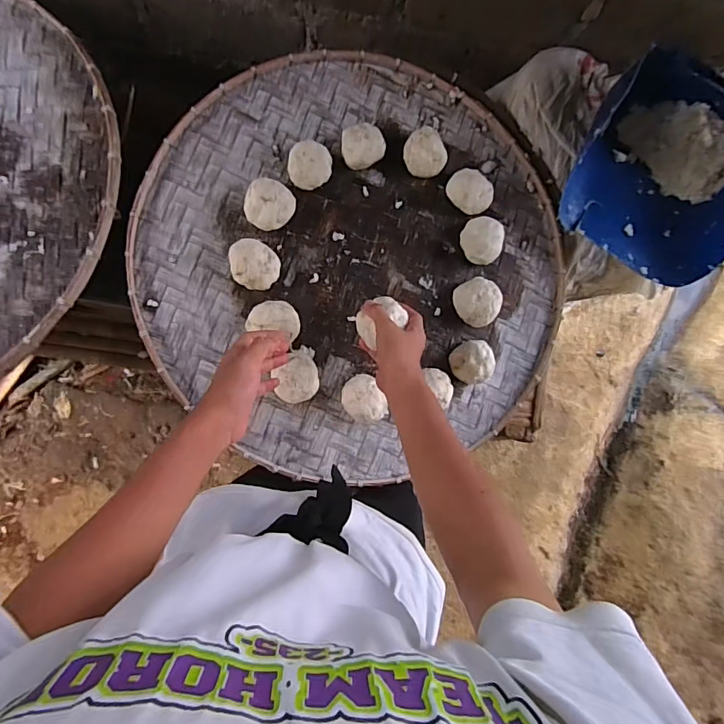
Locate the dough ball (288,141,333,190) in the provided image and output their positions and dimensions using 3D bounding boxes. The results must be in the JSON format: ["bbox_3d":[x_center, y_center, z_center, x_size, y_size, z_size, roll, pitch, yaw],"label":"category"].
[{"bbox_3d":[-0.087,-0.326,0.766,0.070,0.046,0.072,1,86,-7],"label":"dough ball"}]

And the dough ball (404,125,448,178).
[{"bbox_3d":[0.109,-0.359,0.796,0.070,0.052,0.077,-27,89,-8],"label":"dough ball"}]

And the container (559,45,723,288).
[{"bbox_3d":[0.528,-0.331,0.819,0.299,0.135,0.321,34,83,-3],"label":"container"}]

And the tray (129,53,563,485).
[{"bbox_3d":[-0.001,-0.177,0.771,0.691,0.071,0.690,1,86,-7],"label":"tray"}]

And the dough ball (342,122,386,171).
[{"bbox_3d":[0.001,-0.366,0.780,0.073,0.052,0.073,1,86,-7],"label":"dough ball"}]

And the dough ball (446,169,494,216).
[{"bbox_3d":[0.189,-0.297,0.796,0.082,0.042,0.072,35,82,-3],"label":"dough ball"}]

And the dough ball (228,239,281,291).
[{"bbox_3d":[-0.174,-0.154,0.732,0.082,0.055,0.069,31,83,-4],"label":"dough ball"}]

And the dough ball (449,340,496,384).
[{"bbox_3d":[0.188,-0.002,0.773,0.070,0.045,0.064,1,86,-7],"label":"dough ball"}]

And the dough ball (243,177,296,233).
[{"bbox_3d":[-0.152,-0.253,0.747,0.076,0.048,0.075,1,86,-7],"label":"dough ball"}]

